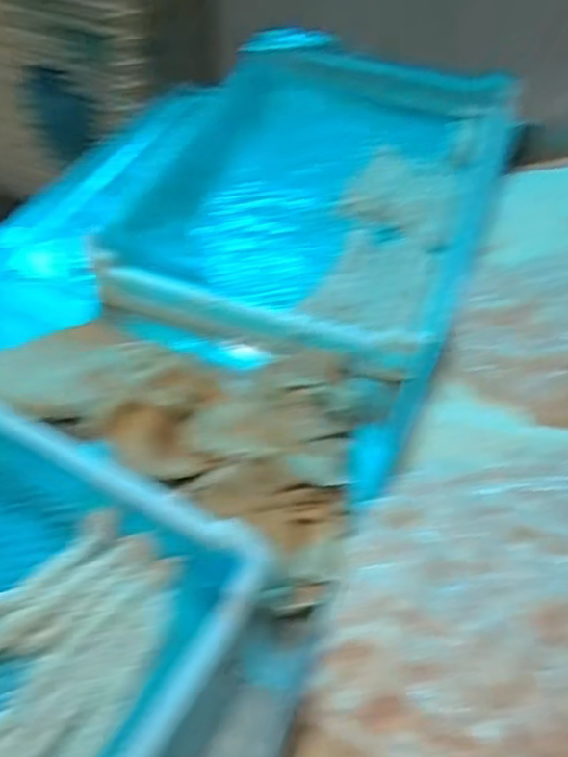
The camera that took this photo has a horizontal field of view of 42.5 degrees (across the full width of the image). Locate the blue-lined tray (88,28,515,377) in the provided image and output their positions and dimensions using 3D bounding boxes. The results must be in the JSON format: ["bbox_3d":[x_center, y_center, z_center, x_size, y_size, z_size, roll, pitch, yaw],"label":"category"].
[{"bbox_3d":[0.040,-0.281,0.954,0.456,0.065,0.638,18,49,12],"label":"blue-lined tray"}]

